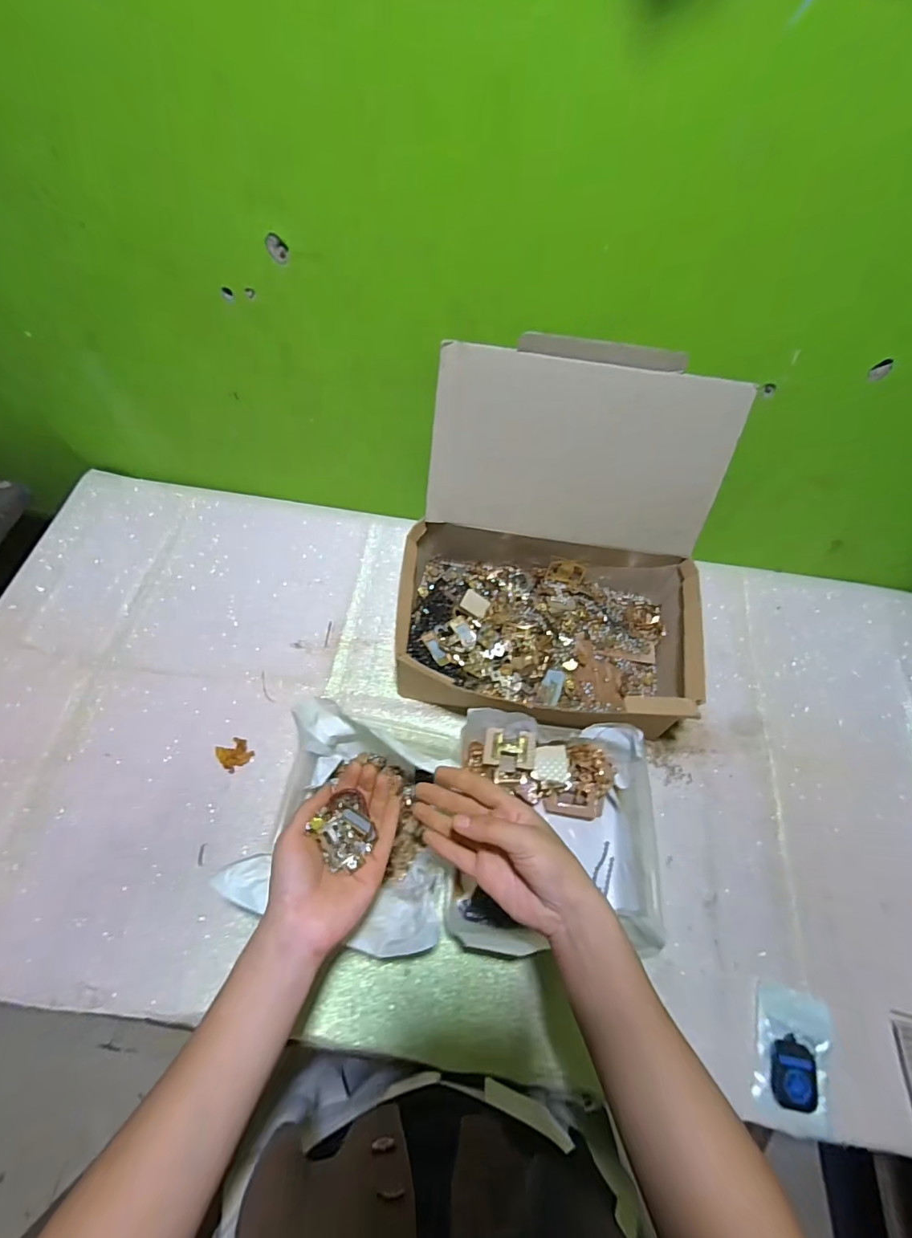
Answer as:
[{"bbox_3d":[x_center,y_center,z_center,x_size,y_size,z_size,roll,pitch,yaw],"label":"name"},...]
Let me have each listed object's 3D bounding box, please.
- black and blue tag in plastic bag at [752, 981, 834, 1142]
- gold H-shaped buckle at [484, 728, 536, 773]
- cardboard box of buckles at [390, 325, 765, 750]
[{"bbox_3d":[0.310,0.403,0.469,0.063,0.017,0.104,18,61,6],"label":"black and blue tag in plastic bag"},{"bbox_3d":[0.056,0.138,0.538,0.052,0.015,0.040,7,61,0],"label":"gold H-shaped buckle"},{"bbox_3d":[0.111,-0.060,0.552,0.333,0.269,0.313,10,61,1],"label":"cardboard box of buckles"}]

